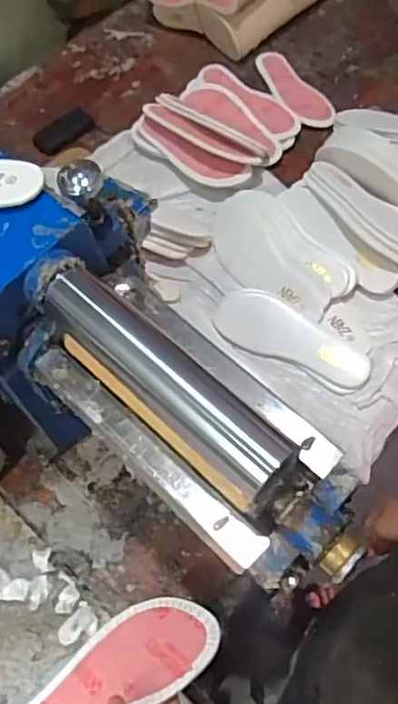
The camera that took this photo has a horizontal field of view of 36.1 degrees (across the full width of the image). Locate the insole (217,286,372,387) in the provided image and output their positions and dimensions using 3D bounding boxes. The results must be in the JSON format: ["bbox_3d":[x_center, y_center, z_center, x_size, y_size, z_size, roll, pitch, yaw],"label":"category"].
[{"bbox_3d":[0.125,-0.017,0.834,0.220,0.018,0.085,31,66,18],"label":"insole"}]

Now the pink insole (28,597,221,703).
[{"bbox_3d":[-0.081,0.286,0.523,0.220,0.016,0.078,-27,60,-30],"label":"pink insole"}]

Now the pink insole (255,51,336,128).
[{"bbox_3d":[0.167,-0.471,1.087,0.070,0.022,0.218,-27,63,-12],"label":"pink insole"}]

